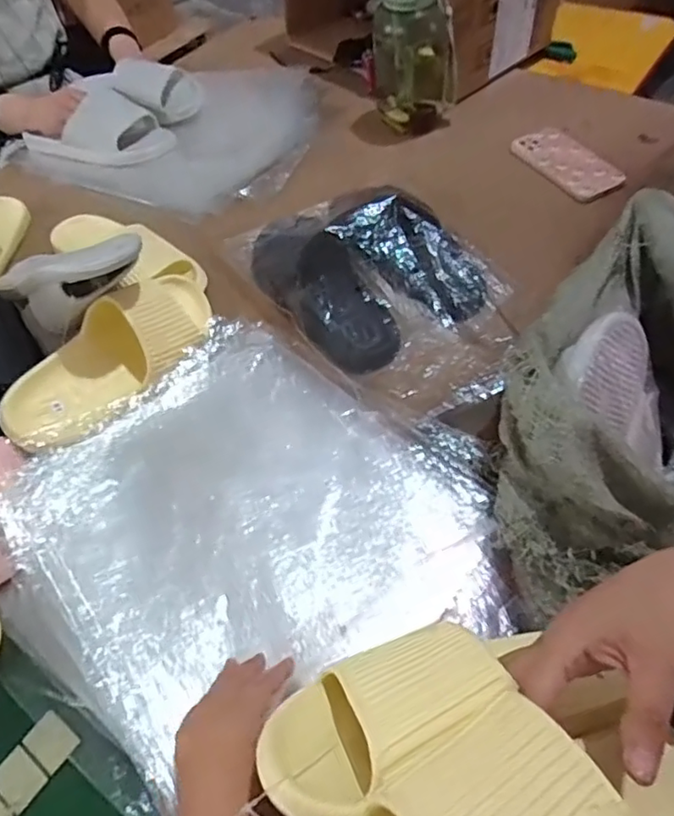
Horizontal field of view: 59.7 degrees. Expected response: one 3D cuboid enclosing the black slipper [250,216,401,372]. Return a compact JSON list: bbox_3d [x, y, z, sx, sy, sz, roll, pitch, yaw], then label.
[{"bbox_3d":[-0.023,-0.147,0.698,0.100,0.074,0.257,-30,56,-16],"label":"black slipper"}]

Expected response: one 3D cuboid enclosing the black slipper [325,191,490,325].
[{"bbox_3d":[0.091,-0.182,0.685,0.203,0.055,0.094,43,67,13],"label":"black slipper"}]

